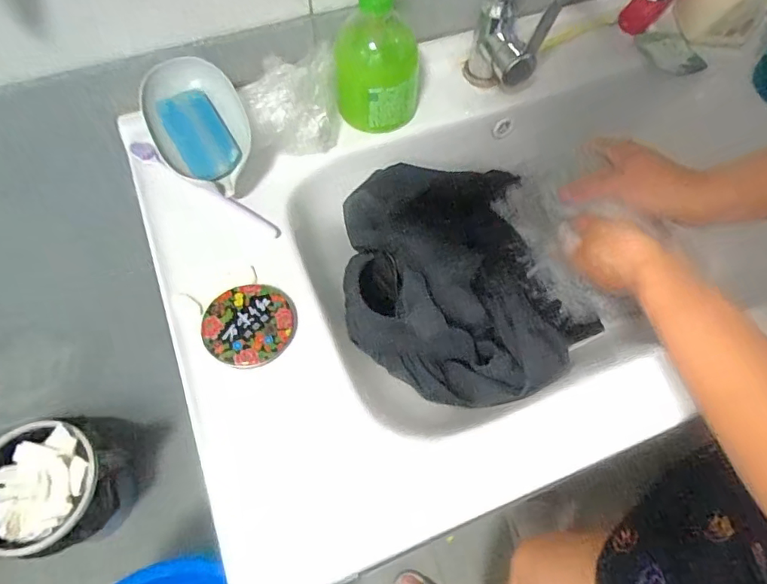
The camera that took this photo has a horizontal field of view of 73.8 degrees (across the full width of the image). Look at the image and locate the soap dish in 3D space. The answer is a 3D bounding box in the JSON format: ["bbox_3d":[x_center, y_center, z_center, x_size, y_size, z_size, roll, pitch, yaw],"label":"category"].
[{"bbox_3d":[-0.165,-0.150,0.459,0.081,0.021,0.116,-25,92,-16],"label":"soap dish"}]

